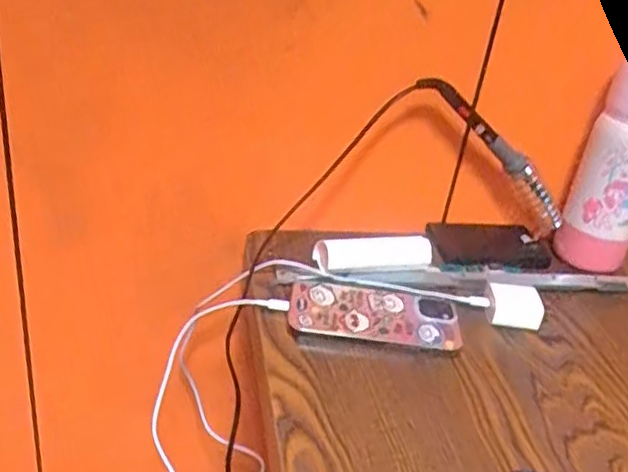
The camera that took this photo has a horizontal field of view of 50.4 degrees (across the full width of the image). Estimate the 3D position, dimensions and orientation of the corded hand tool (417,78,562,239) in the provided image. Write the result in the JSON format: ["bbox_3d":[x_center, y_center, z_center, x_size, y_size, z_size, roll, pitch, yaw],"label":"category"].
[{"bbox_3d":[0.177,-0.071,0.627,0.255,0.032,0.032,40,12,-35],"label":"corded hand tool"}]

